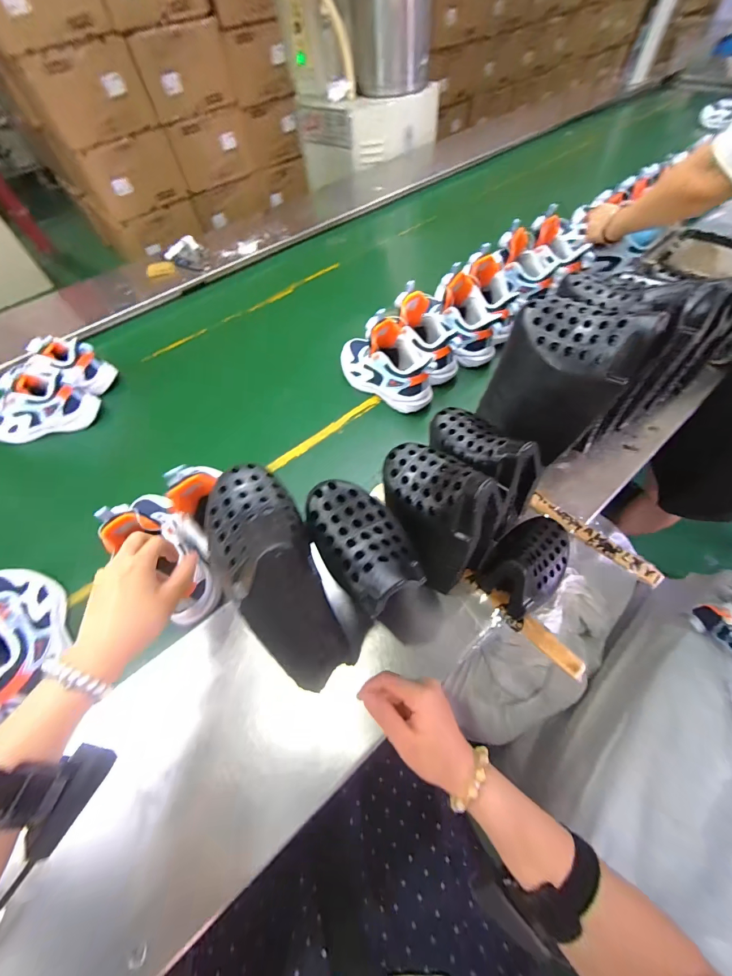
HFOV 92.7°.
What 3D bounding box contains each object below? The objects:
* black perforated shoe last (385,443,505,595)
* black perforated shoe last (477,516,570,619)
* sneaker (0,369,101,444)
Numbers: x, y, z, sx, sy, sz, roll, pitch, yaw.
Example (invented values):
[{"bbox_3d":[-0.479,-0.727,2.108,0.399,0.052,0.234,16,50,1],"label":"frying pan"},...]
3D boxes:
[{"bbox_3d":[0.074,0.029,0.385,0.079,0.174,0.131,-32,60,-15],"label":"black perforated shoe last"},{"bbox_3d":[0.192,0.083,0.402,0.113,0.072,0.081,-32,60,-15],"label":"black perforated shoe last"},{"bbox_3d":[-0.646,-0.155,0.660,0.219,0.105,0.071,-10,57,-1],"label":"sneaker"}]

